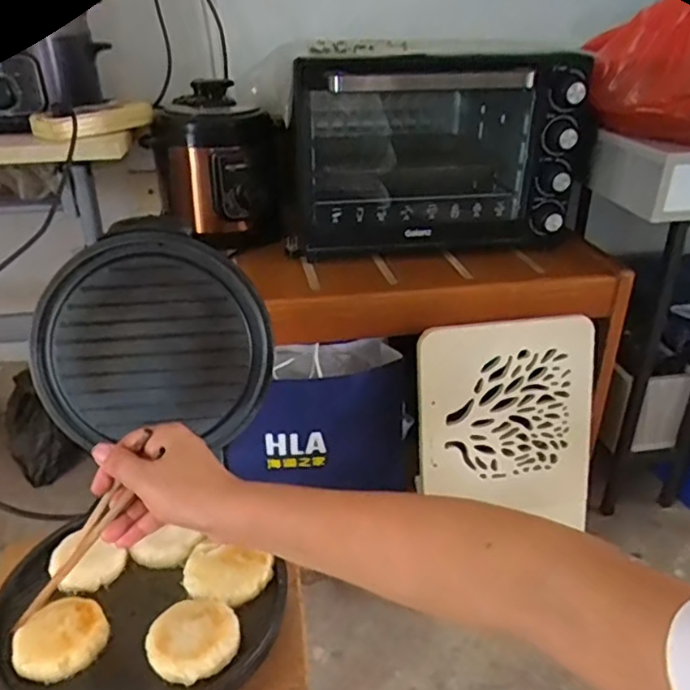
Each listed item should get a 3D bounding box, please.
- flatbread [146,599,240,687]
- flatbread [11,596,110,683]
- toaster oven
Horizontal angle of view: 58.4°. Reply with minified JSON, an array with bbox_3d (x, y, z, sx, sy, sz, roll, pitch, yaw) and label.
[{"bbox_3d":[-0.122,0.240,0.505,0.071,0.015,0.065,0,29,0],"label":"flatbread"},{"bbox_3d":[-0.233,0.241,0.508,0.063,0.017,0.069,0,29,0],"label":"flatbread"},{"bbox_3d":[0.160,-0.364,1.125,0.512,0.297,0.461,3,26,3],"label":"toaster oven"}]

